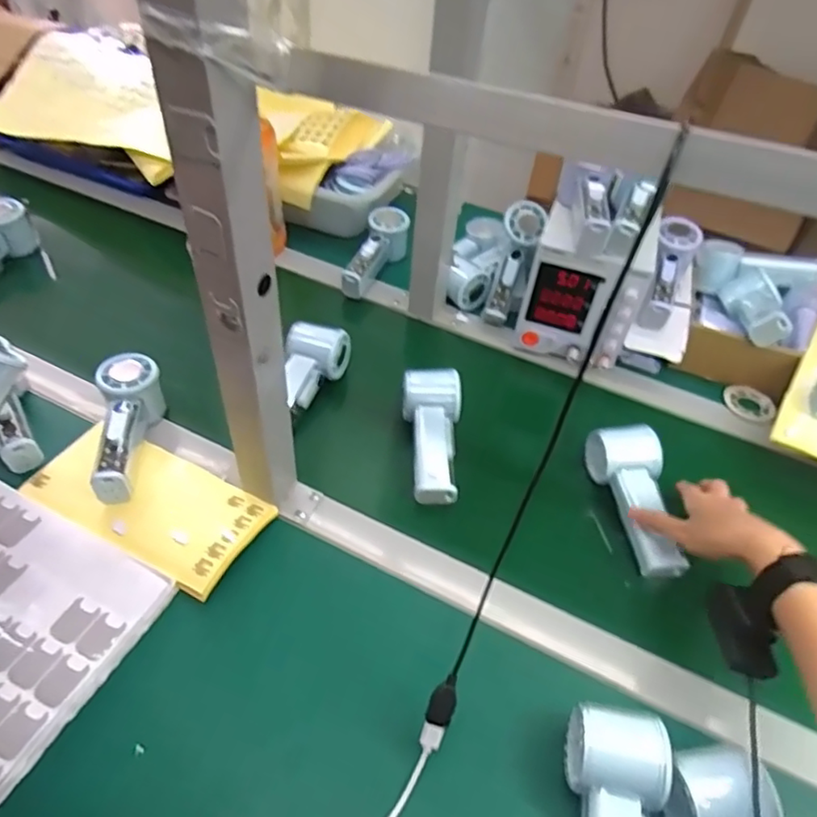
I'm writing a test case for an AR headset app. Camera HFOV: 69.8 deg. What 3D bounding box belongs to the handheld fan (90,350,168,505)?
[{"bbox_3d":[-0.269,0.015,0.571,0.055,0.055,0.158,-8,47,-14],"label":"handheld fan"}]

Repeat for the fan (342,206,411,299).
[{"bbox_3d":[-0.050,-0.214,0.824,0.055,0.053,0.152,20,59,13],"label":"fan"}]

